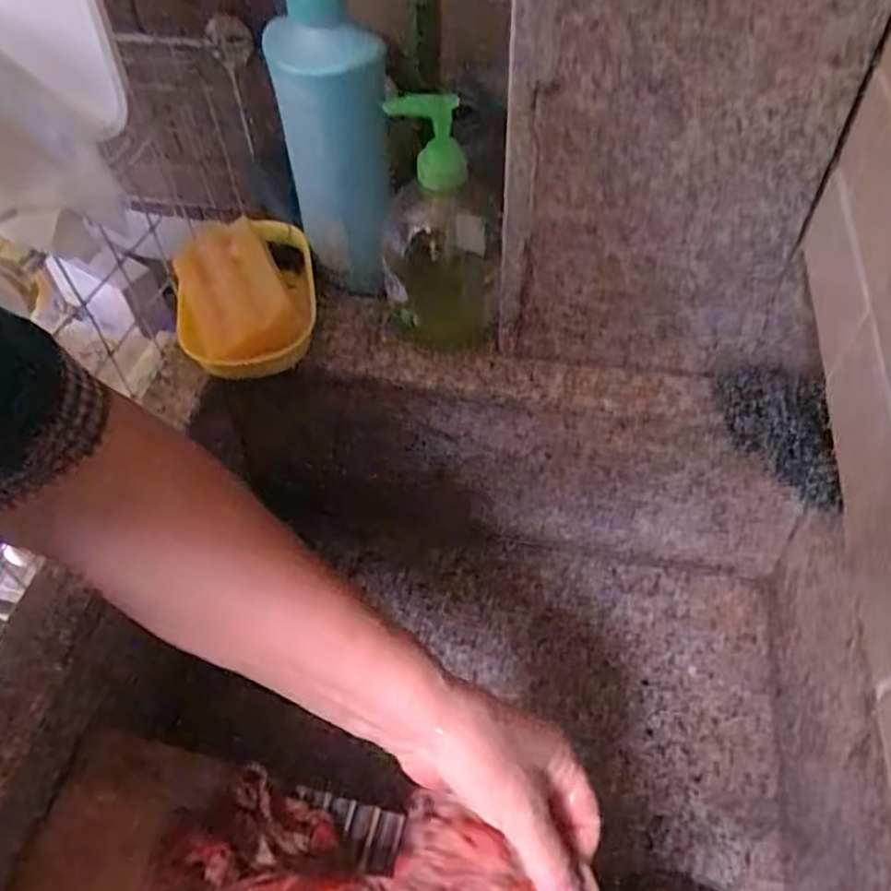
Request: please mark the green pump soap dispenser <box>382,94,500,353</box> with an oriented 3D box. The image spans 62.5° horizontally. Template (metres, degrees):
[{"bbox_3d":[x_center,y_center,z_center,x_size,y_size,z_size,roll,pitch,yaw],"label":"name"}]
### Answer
[{"bbox_3d":[-0.005,-0.141,0.493,0.078,0.159,0.071,-2,53,-1],"label":"green pump soap dispenser"}]

